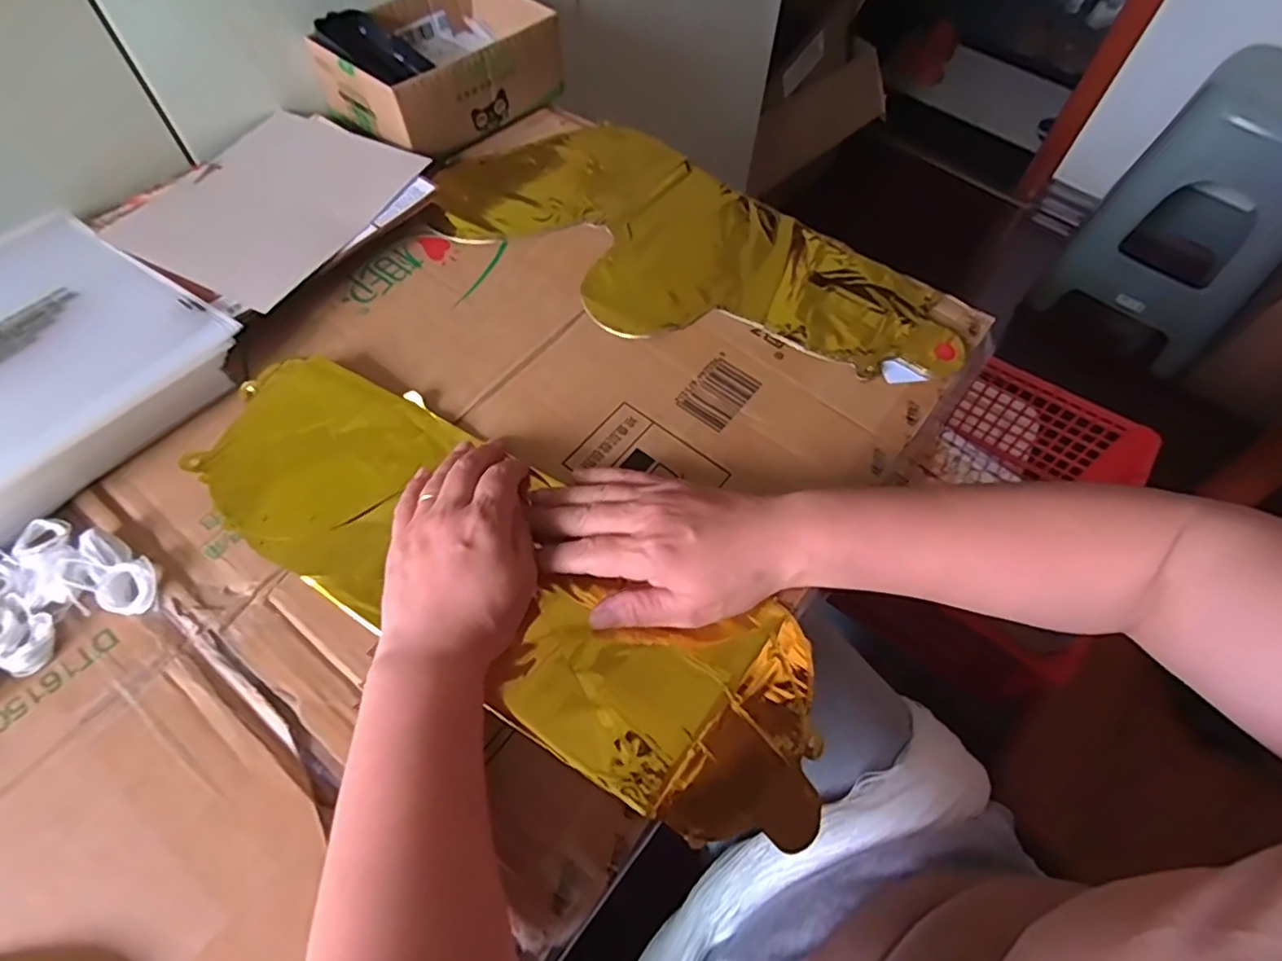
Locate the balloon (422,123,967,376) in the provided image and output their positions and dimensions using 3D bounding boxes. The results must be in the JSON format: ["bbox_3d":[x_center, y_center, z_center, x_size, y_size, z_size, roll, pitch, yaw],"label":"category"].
[{"bbox_3d":[0.031,-0.186,0.511,0.431,0.015,0.191,33,64,17],"label":"balloon"}]

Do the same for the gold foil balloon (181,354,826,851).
[{"bbox_3d":[-0.074,0.062,0.386,0.420,0.045,0.137,32,64,10],"label":"gold foil balloon"}]

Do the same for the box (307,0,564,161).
[{"bbox_3d":[-0.180,-0.374,0.574,0.137,0.068,0.185,40,66,20],"label":"box"}]

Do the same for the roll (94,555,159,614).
[{"bbox_3d":[-0.282,0.060,0.351,0.029,0.010,0.028,1,59,-1],"label":"roll"}]

